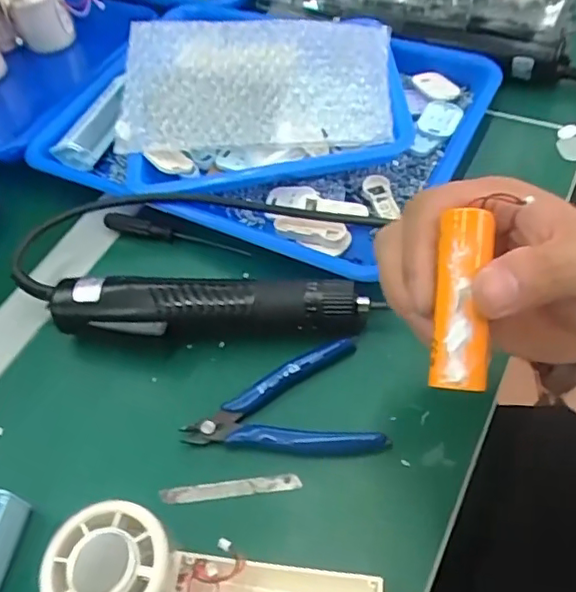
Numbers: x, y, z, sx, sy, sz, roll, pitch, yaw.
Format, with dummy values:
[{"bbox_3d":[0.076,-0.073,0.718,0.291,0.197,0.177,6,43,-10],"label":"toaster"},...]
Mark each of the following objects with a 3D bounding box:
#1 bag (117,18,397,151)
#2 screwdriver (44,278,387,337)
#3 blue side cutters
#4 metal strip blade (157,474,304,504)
[{"bbox_3d":[-0.027,-0.171,0.488,0.223,0.048,0.137,0,57,4],"label":"bag"},{"bbox_3d":[-0.052,0.009,0.387,0.206,0.038,0.041,-1,54,8],"label":"screwdriver"},{"bbox_3d":[-0.004,0.073,0.355,0.111,0.019,0.071,-17,54,-4],"label":"blue side cutters"},{"bbox_3d":[-0.033,0.110,0.339,0.080,0.004,0.009,-8,71,4],"label":"metal strip blade"}]

